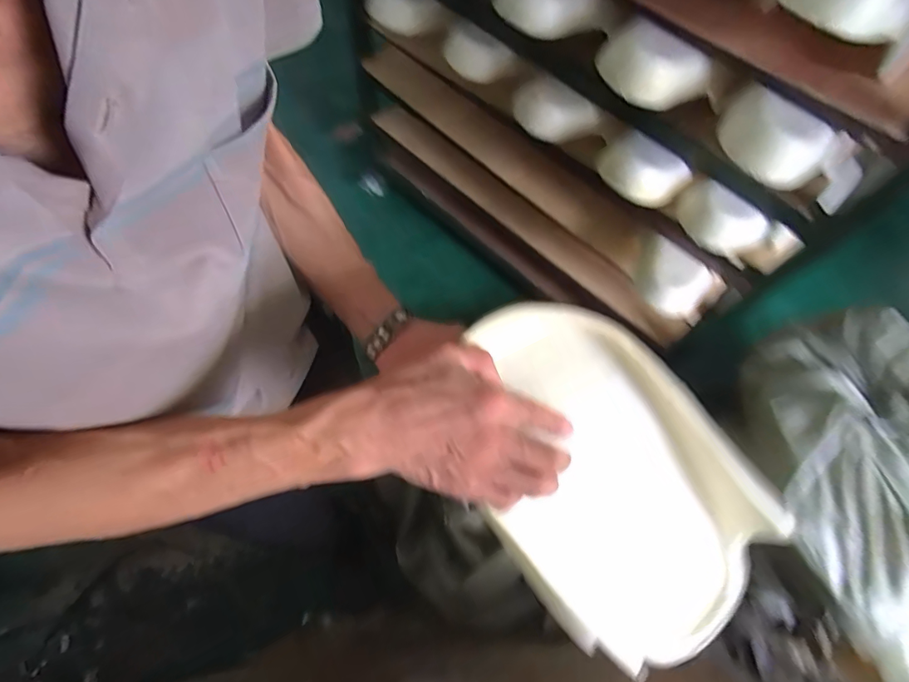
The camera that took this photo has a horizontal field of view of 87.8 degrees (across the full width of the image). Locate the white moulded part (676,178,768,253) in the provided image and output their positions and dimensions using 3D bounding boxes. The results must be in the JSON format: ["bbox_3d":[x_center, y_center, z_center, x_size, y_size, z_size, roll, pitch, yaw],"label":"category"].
[{"bbox_3d":[0.457,-0.211,0.815,0.091,0.058,0.144,-37,73,-16],"label":"white moulded part"}]

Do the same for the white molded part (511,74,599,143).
[{"bbox_3d":[0.183,-0.434,0.891,0.158,0.081,0.059,29,69,9],"label":"white molded part"}]

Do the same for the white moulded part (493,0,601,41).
[{"bbox_3d":[0.133,-0.541,0.745,0.155,0.063,0.084,43,72,14],"label":"white moulded part"}]

